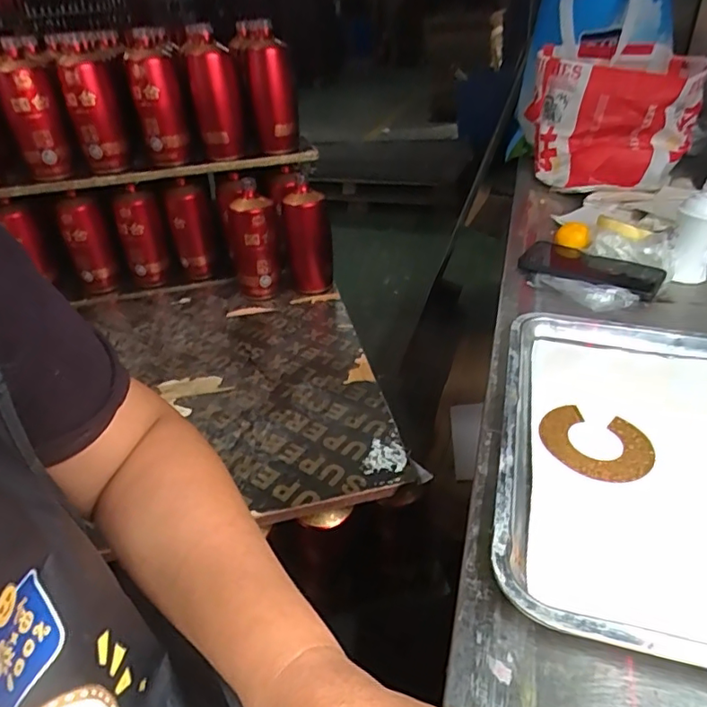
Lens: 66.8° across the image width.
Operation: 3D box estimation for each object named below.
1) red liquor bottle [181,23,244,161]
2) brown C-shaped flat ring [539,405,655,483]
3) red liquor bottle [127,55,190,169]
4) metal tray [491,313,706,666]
[{"bbox_3d":[-0.240,-0.452,0.939,0.081,0.194,0.079,-11,32,-5],"label":"red liquor bottle"},{"bbox_3d":[0.189,0.071,0.421,0.082,0.005,0.077,17,34,20],"label":"brown C-shaped flat ring"},{"bbox_3d":[-0.338,-0.416,0.925,0.066,0.162,0.061,-29,38,-29],"label":"red liquor bottle"},{"bbox_3d":[0.245,0.070,0.401,0.256,0.026,0.335,3,34,17],"label":"metal tray"}]

